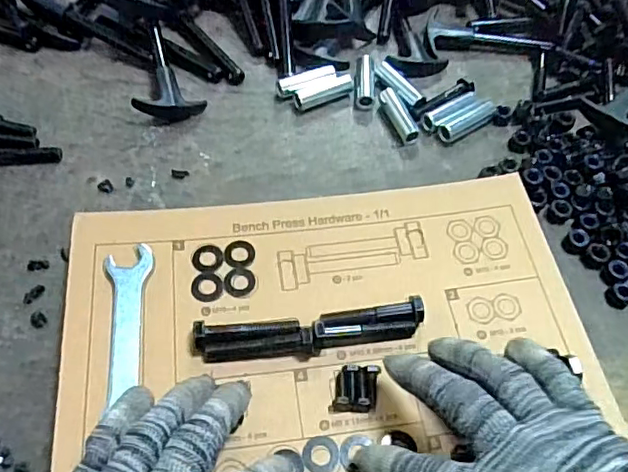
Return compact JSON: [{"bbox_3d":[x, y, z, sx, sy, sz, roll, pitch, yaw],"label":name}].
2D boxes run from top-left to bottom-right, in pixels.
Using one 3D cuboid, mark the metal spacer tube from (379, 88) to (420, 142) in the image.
[{"bbox_3d":[0.067,-0.097,0.464,0.015,0.011,0.055,-15,59,-13],"label":"metal spacer tube"}]

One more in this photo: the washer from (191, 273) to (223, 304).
[{"bbox_3d":[-0.065,0.031,0.351,0.018,0.004,0.022,1,57,-2],"label":"washer"}]

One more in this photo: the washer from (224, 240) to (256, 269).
[{"bbox_3d":[-0.047,0.011,0.365,0.020,0.004,0.021,1,57,-2],"label":"washer"}]

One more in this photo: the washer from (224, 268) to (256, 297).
[{"bbox_3d":[-0.046,0.027,0.355,0.018,0.004,0.020,0,57,-3],"label":"washer"}]

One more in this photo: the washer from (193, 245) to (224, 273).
[{"bbox_3d":[-0.067,0.014,0.363,0.021,0.004,0.019,35,62,19],"label":"washer"}]

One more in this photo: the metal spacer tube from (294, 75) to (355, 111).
[{"bbox_3d":[0.009,-0.120,0.479,0.054,0.011,0.015,-25,62,-18],"label":"metal spacer tube"}]

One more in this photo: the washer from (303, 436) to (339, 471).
[{"bbox_3d":[0.004,0.114,0.301,0.018,0.004,0.020,2,57,-2],"label":"washer"}]

